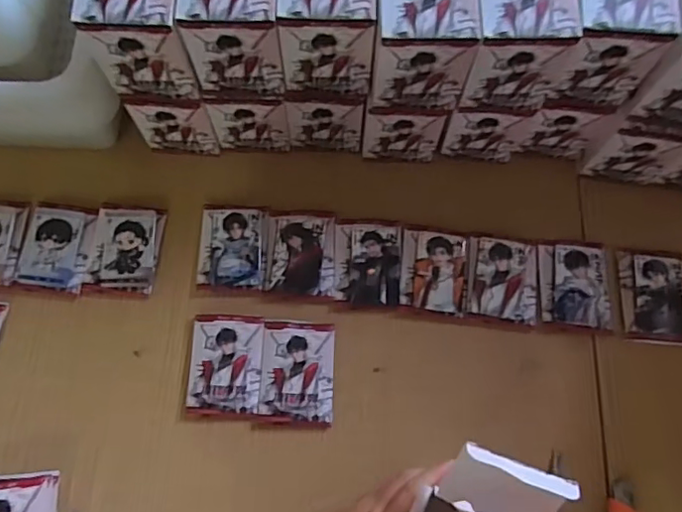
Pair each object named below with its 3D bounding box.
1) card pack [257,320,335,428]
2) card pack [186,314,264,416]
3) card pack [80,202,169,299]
[{"bbox_3d":[-0.044,0.117,0.565,0.073,0.008,0.102,3,71,-1],"label":"card pack"},{"bbox_3d":[-0.117,0.109,0.567,0.071,0.007,0.099,1,71,-1],"label":"card pack"},{"bbox_3d":[-0.234,-0.008,0.601,0.074,0.017,0.101,6,71,0],"label":"card pack"}]

